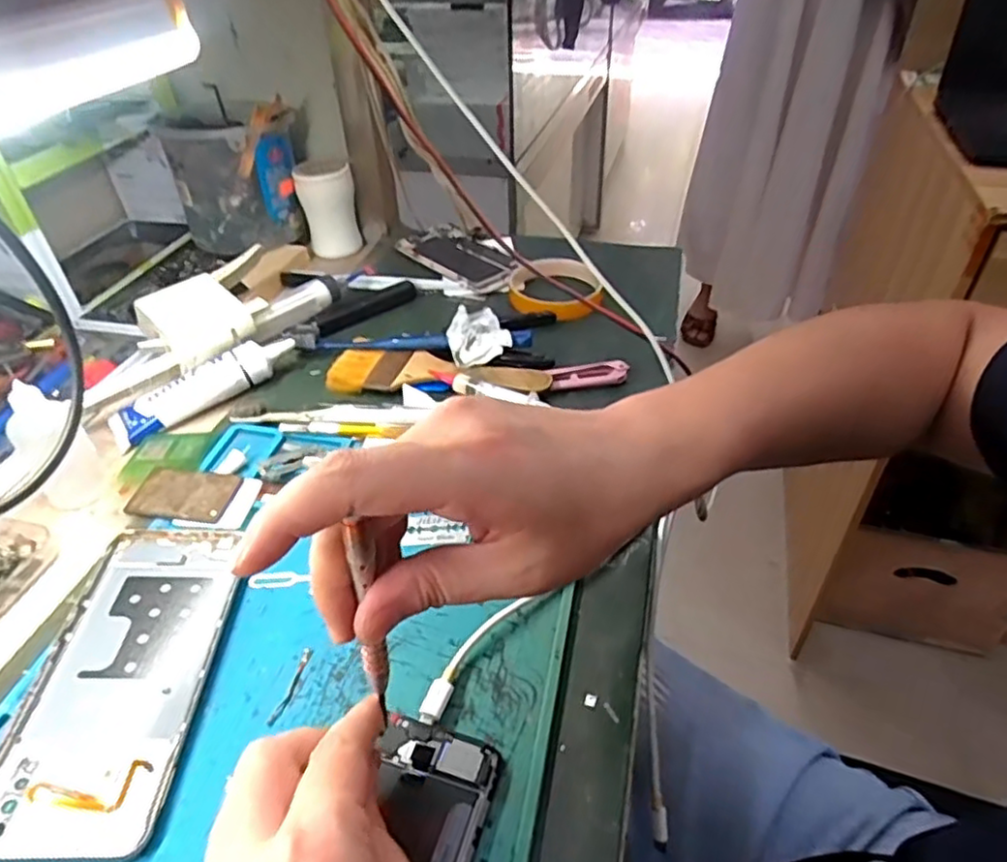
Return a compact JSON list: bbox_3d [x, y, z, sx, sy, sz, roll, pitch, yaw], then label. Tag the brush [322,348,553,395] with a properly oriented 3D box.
[{"bbox_3d":[-0.047,-0.043,0.496,0.162,0.016,0.049,5,41,7],"label":"brush"}]

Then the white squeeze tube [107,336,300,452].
[{"bbox_3d":[-0.215,-0.034,0.476,0.133,0.026,0.034,-23,45,-24],"label":"white squeeze tube"}]

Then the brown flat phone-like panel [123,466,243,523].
[{"bbox_3d":[-0.194,0.038,0.404,0.062,0.007,0.040,7,41,10],"label":"brown flat phone-like panel"}]

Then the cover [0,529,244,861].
[{"bbox_3d":[-0.178,0.110,0.313,0.075,0.013,0.160,-1,41,0],"label":"cover"}]

